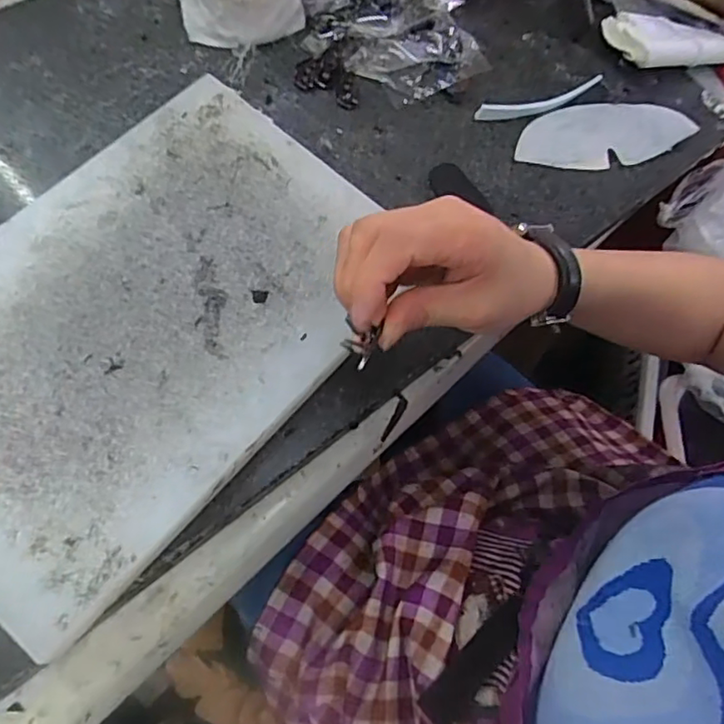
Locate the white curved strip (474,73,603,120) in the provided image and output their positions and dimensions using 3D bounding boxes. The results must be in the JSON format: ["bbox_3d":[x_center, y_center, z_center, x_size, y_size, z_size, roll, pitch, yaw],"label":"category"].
[{"bbox_3d":[0.135,-0.194,0.441,0.110,0.014,0.014,-22,73,-13],"label":"white curved strip"}]

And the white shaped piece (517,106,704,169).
[{"bbox_3d":[0.179,-0.168,0.442,0.139,0.006,0.053,-10,69,-9],"label":"white shaped piece"}]

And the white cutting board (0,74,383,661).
[{"bbox_3d":[-0.123,-0.025,0.335,0.191,0.024,0.290,39,69,13],"label":"white cutting board"}]

